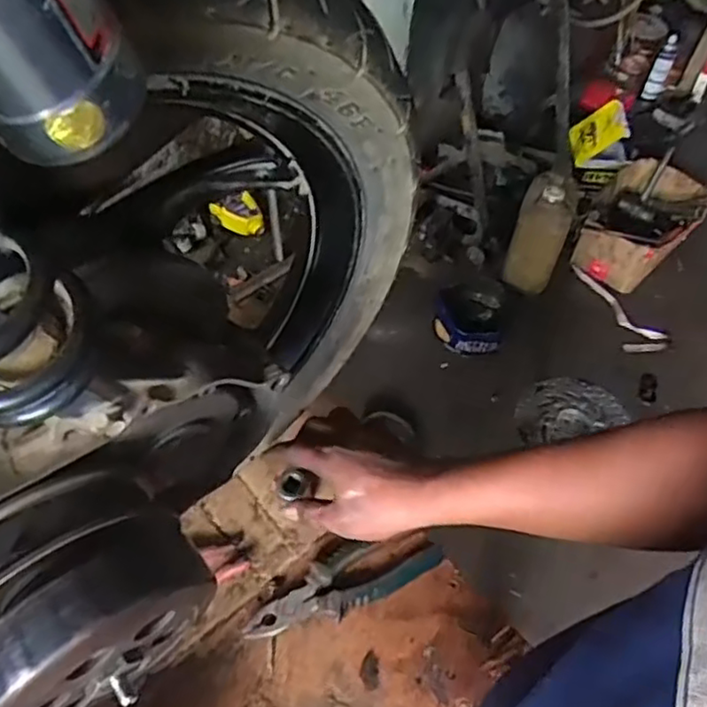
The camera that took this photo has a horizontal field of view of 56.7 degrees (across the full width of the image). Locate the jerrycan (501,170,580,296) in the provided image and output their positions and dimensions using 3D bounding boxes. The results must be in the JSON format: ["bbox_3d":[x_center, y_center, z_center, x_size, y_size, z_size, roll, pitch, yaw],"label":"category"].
[{"bbox_3d":[0.449,-0.286,1.583,0.125,0.307,0.122,12,47,4],"label":"jerrycan"}]

